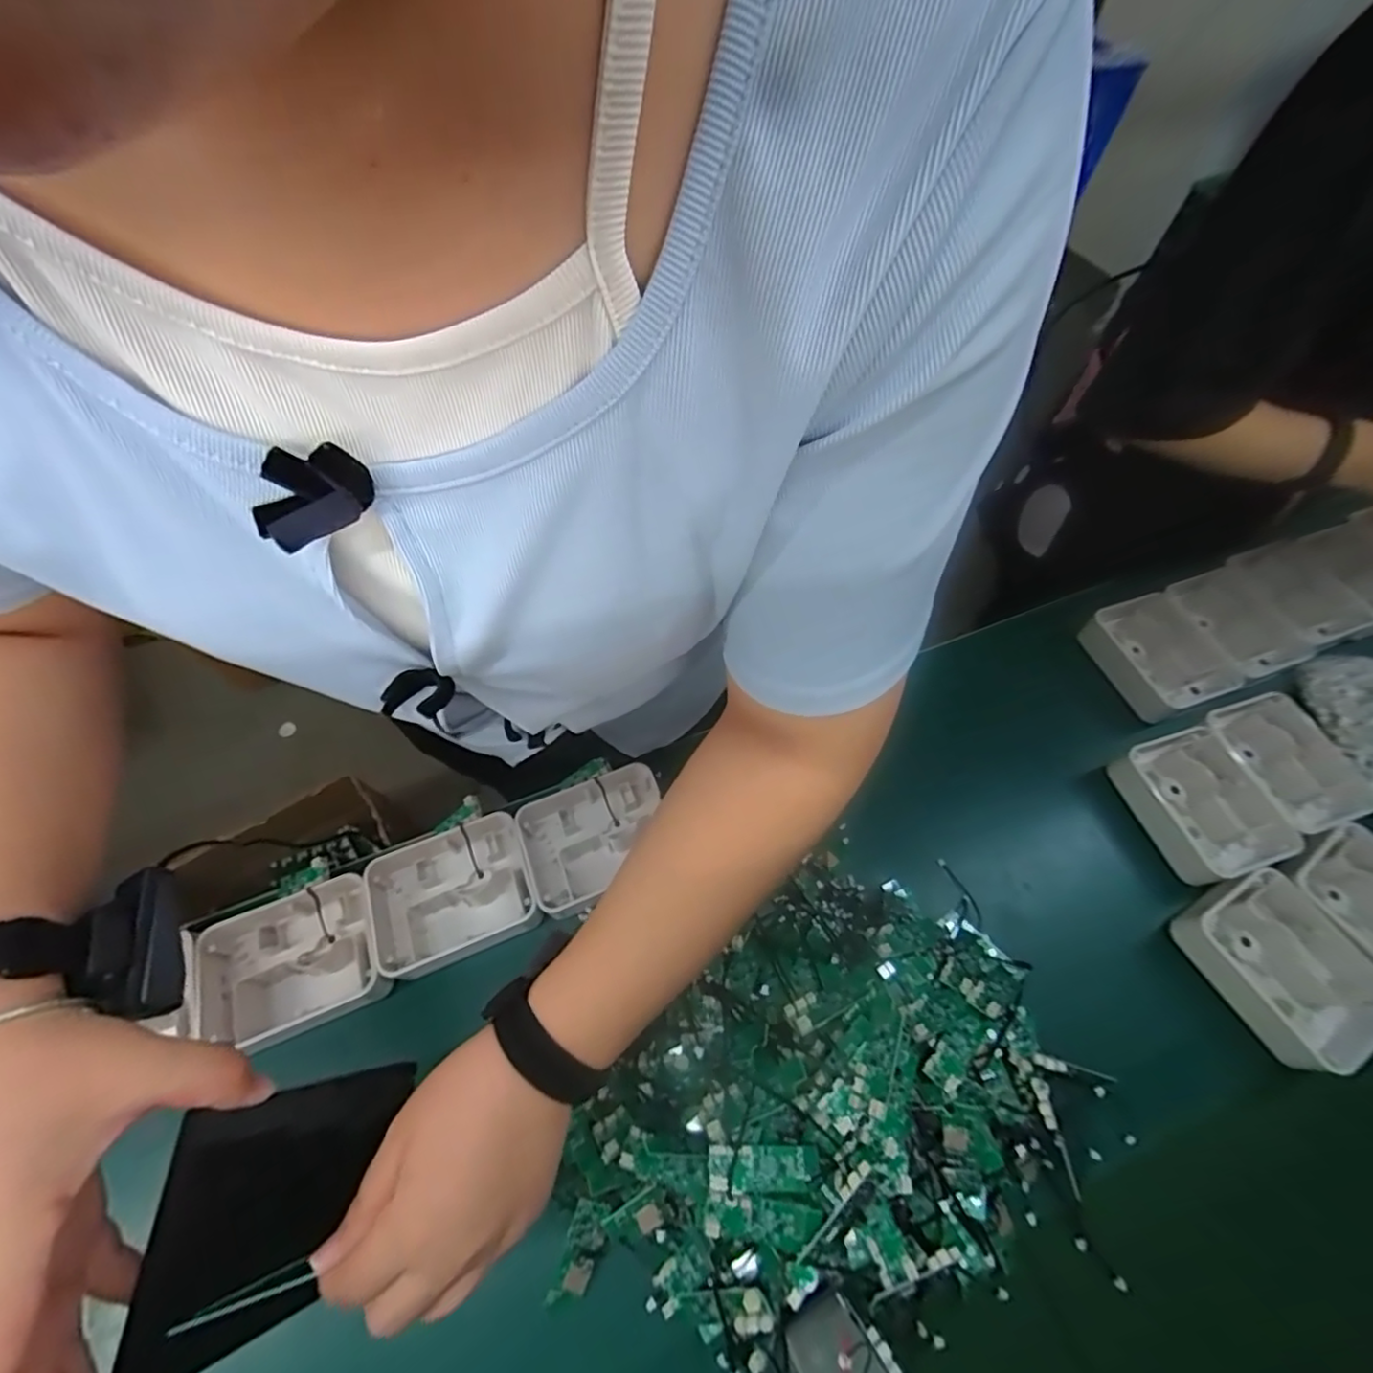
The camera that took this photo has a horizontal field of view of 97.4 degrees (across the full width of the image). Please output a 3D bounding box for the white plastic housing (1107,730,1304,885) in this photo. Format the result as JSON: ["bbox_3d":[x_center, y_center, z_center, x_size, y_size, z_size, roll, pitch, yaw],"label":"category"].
[{"bbox_3d":[0.473,0.108,0.558,0.091,0.044,0.129,-12,60,-9],"label":"white plastic housing"}]

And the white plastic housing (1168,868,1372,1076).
[{"bbox_3d":[0.483,0.227,0.491,0.102,0.038,0.138,-22,62,-14],"label":"white plastic housing"}]

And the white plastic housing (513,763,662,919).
[{"bbox_3d":[-0.081,0.133,0.545,0.128,0.034,0.105,-20,62,-13],"label":"white plastic housing"}]

